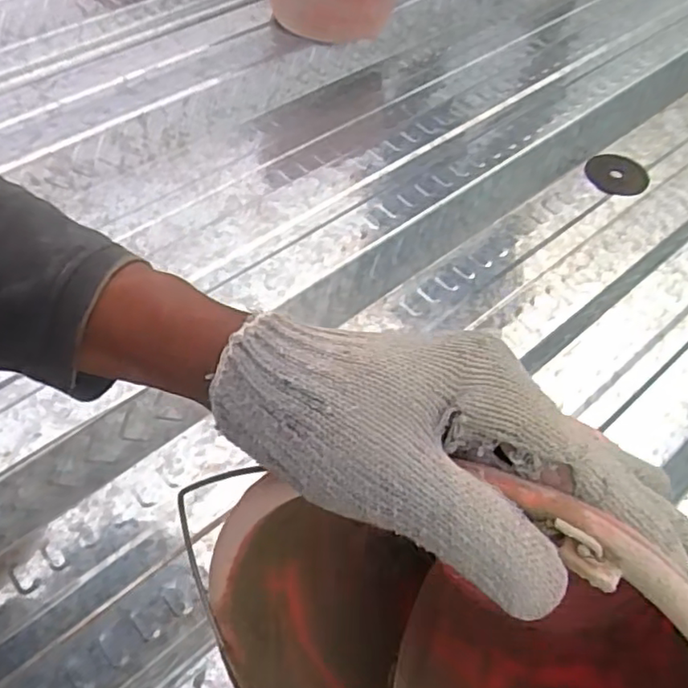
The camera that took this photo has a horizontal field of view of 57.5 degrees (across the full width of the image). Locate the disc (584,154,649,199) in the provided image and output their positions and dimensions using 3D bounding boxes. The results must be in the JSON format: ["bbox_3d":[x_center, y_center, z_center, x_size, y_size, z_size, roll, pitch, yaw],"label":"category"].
[{"bbox_3d":[0.340,-0.210,0.784,0.074,0.004,0.072,0,59,0],"label":"disc"}]

